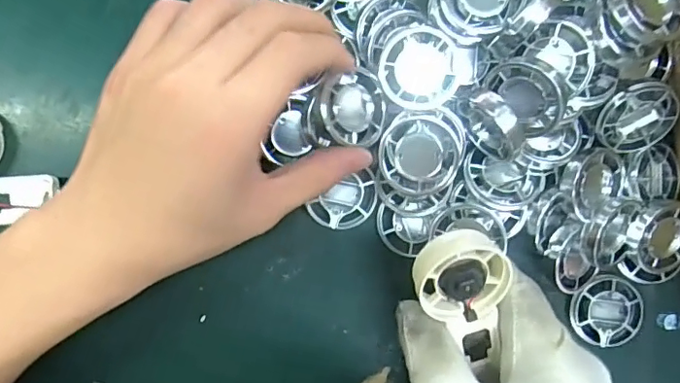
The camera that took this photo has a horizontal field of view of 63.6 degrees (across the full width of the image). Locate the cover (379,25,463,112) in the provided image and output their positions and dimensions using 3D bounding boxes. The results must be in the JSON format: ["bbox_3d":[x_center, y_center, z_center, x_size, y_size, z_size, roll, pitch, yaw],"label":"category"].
[{"bbox_3d":[0.039,-0.059,0.264,0.039,0.007,0.038,4,92,-3],"label":"cover"}]

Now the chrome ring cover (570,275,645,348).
[{"bbox_3d":[0.147,0.066,0.302,0.039,0.005,0.038,16,91,-3],"label":"chrome ring cover"}]

